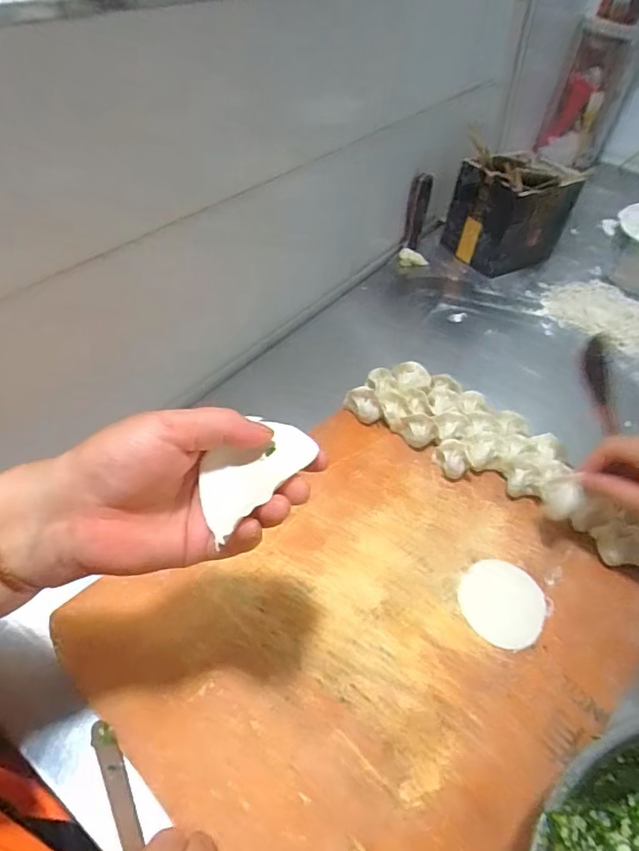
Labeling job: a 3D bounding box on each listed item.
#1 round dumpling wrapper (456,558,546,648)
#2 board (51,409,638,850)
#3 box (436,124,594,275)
[{"bbox_3d":[0.162,0.154,0.462,0.072,0.004,0.077,3,48,-3],"label":"round dumpling wrapper"},{"bbox_3d":[0.053,0.164,0.440,0.346,0.015,0.404,37,55,25],"label":"board"},{"bbox_3d":[0.303,-0.346,0.836,0.158,0.158,0.133,-25,56,-26],"label":"box"}]

